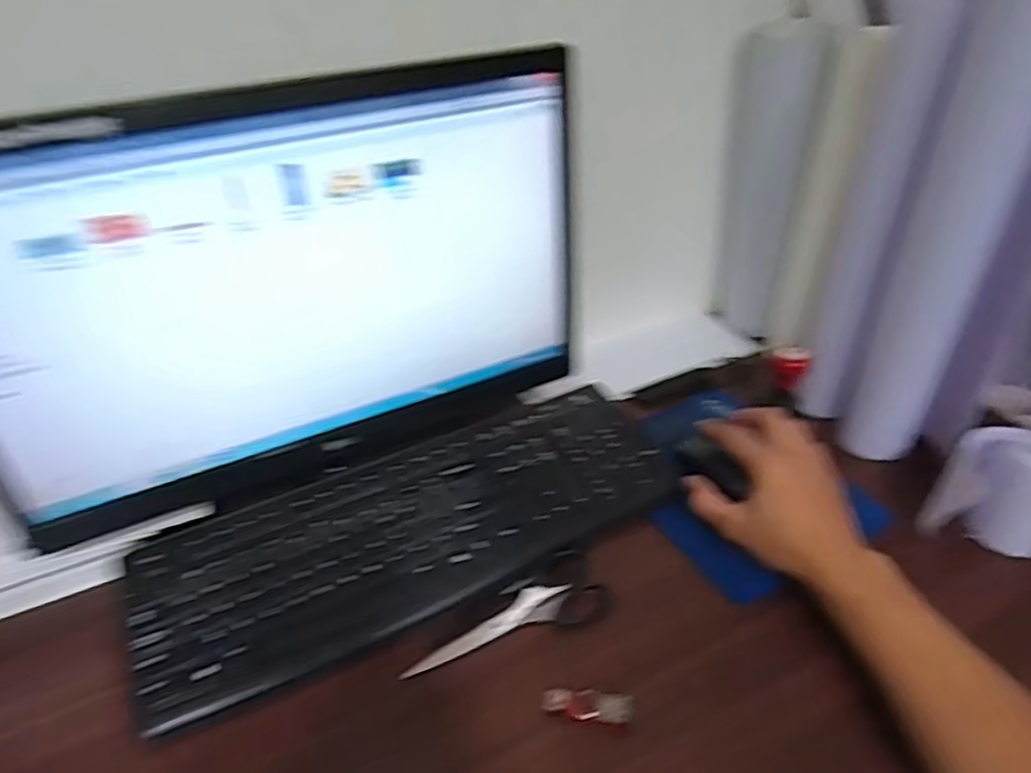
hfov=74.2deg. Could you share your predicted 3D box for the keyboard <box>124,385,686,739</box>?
[{"bbox_3d":[-0.074,0.110,0.552,0.425,0.024,0.160,-18,40,-22],"label":"keyboard"}]

